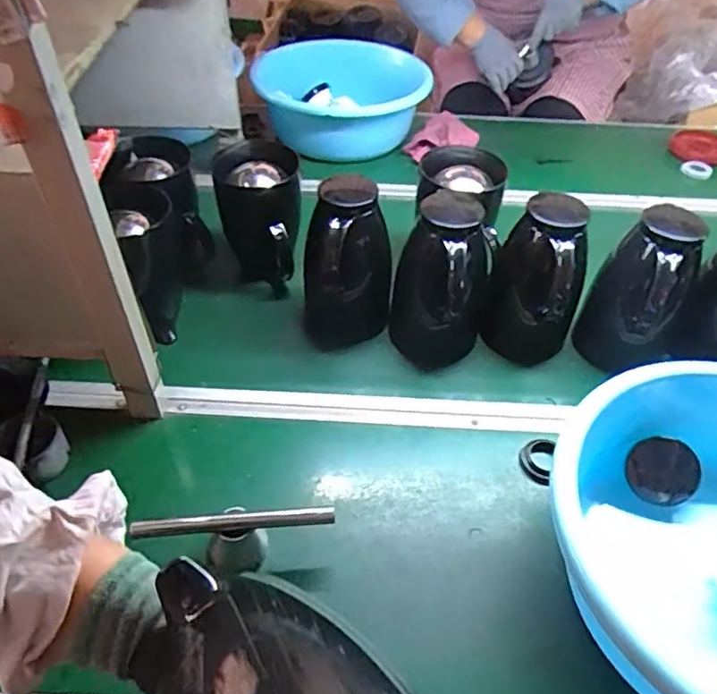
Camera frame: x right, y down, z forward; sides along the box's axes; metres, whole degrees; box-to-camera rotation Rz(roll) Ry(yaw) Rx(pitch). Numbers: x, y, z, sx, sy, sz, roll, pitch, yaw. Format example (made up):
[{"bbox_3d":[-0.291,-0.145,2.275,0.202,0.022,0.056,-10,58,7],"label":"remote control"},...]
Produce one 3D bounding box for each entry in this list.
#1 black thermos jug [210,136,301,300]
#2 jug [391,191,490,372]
[{"bbox_3d":[-0.134,-0.173,0.840,0.122,0.182,0.131,-3,45,-6],"label":"black thermos jug"},{"bbox_3d":[0.106,-0.081,0.773,0.110,0.209,0.113,1,45,-1],"label":"jug"}]

